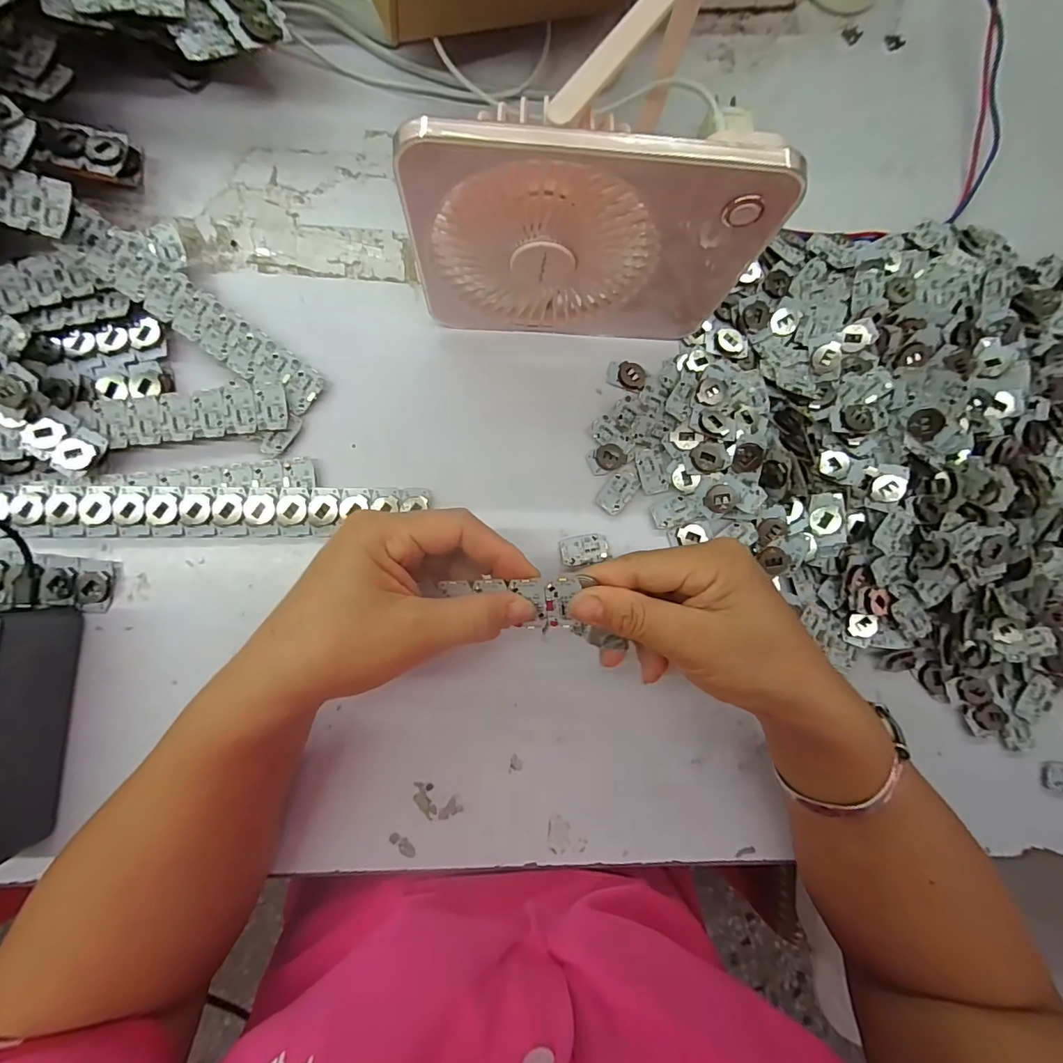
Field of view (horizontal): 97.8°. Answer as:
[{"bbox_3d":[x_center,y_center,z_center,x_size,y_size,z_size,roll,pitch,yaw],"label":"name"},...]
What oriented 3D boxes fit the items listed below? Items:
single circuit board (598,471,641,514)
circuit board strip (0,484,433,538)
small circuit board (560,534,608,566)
[{"bbox_3d":[0.057,-0.027,0.303,0.019,0.004,0.030,44,84,0],"label":"single circuit board"},{"bbox_3d":[-0.187,-0.013,0.278,0.242,0.009,0.031,0,85,-4],"label":"circuit board strip"},{"bbox_3d":[0.034,0.011,0.297,0.030,0.005,0.018,-9,86,-5],"label":"small circuit board"}]

